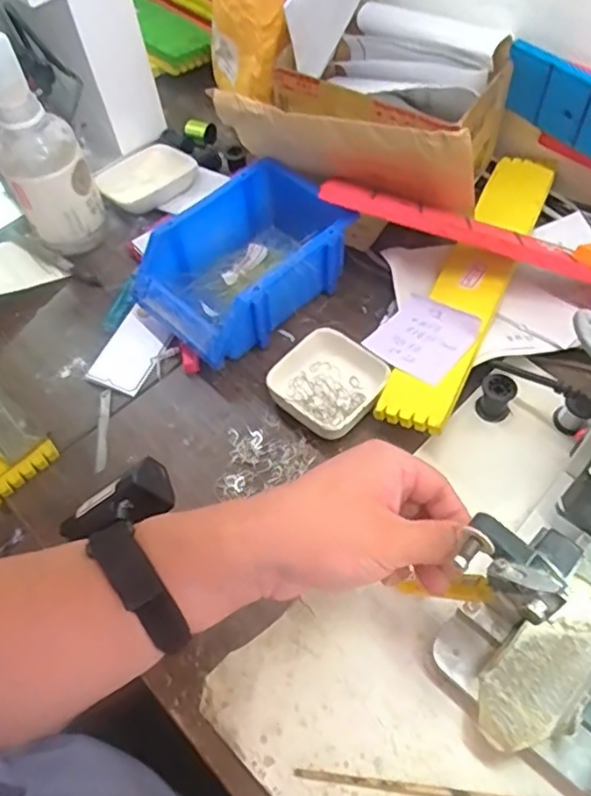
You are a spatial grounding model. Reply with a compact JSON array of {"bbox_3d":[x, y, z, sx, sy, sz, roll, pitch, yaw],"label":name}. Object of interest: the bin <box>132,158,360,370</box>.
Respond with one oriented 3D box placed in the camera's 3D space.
[{"bbox_3d":[-0.042,-0.127,0.575,0.196,0.079,0.124,-40,64,-19],"label":"bin"}]

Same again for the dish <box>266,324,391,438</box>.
[{"bbox_3d":[0.030,-0.013,0.525,0.089,0.027,0.088,-40,63,-19],"label":"dish"}]

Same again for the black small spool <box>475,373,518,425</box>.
[{"bbox_3d":[0.164,0.000,0.509,0.027,0.037,0.026,-2,58,3],"label":"black small spool"}]

